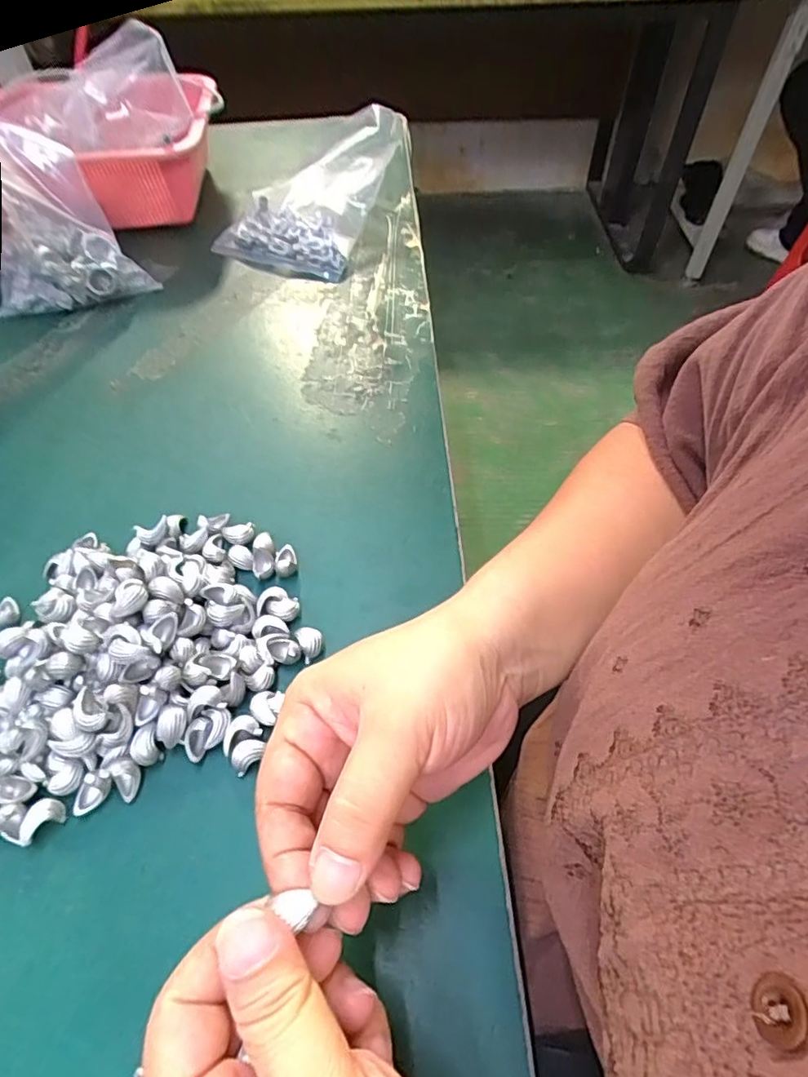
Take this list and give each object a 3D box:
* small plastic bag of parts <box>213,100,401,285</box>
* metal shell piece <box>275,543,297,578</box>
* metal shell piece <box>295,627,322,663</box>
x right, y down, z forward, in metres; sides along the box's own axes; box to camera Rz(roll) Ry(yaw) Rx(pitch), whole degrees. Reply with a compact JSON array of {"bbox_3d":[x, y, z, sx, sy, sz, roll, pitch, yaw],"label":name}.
[{"bbox_3d":[-0.089,-0.338,0.546,0.135,0.081,0.174,20,57,16],"label":"small plastic bag of parts"},{"bbox_3d":[-0.069,0.013,0.332,0.011,0.010,0.021,-9,54,-4],"label":"metal shell piece"},{"bbox_3d":[-0.050,0.055,0.303,0.012,0.008,0.017,-21,55,-13],"label":"metal shell piece"}]

